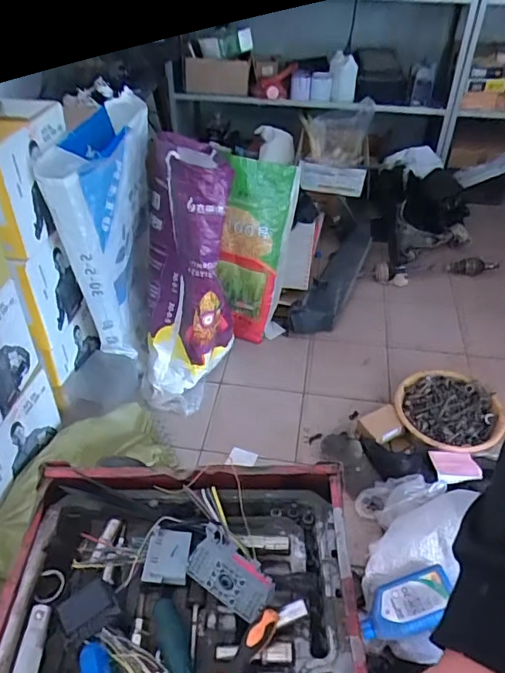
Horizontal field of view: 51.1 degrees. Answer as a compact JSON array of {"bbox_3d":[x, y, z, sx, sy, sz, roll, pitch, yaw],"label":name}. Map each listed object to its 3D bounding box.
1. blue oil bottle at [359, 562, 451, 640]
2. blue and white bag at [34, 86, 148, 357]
[{"bbox_3d":[0.363,0.630,1.234,0.209,0.063,0.118,-25,55,1],"label":"blue oil bottle"},{"bbox_3d":[-0.436,-0.313,1.654,0.196,0.694,0.417,3,41,2],"label":"blue and white bag"}]

